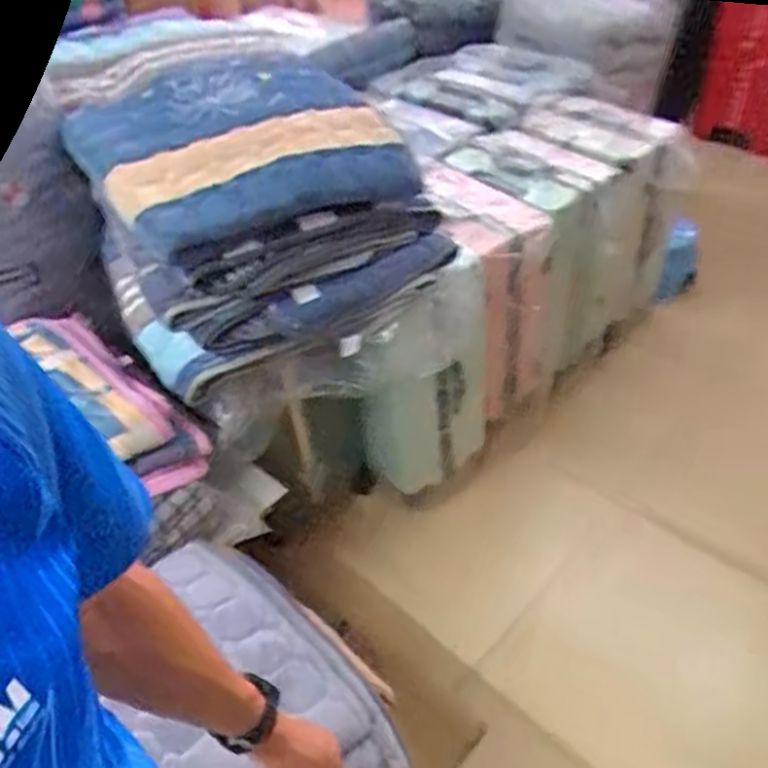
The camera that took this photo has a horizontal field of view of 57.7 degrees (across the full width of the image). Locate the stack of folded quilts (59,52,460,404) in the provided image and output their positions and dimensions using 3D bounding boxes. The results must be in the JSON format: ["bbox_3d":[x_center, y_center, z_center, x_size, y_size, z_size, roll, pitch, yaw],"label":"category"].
[{"bbox_3d":[-0.273,-0.372,1.429,0.570,0.364,0.680,-21,44,-15],"label":"stack of folded quilts"}]

